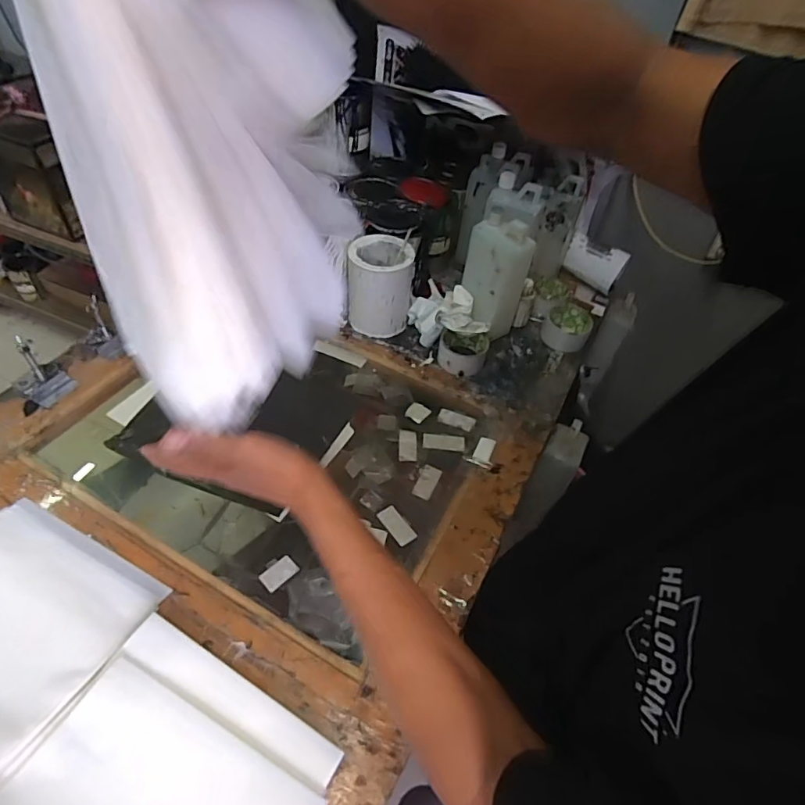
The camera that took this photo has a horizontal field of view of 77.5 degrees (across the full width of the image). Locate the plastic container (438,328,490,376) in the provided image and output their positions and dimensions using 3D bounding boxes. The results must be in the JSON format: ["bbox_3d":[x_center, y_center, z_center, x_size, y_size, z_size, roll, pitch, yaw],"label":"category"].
[{"bbox_3d":[0.103,-0.087,0.852,0.080,0.044,0.073,12,48,5],"label":"plastic container"}]

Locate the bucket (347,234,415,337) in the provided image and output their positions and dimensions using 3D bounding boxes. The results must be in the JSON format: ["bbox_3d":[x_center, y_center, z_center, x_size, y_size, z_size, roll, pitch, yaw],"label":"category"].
[{"bbox_3d":[-0.041,-0.205,0.896,0.106,0.140,0.113,3,48,-3],"label":"bucket"}]

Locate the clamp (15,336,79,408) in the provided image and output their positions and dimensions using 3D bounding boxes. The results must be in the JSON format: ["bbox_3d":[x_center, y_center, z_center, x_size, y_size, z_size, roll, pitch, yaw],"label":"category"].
[{"bbox_3d":[-0.550,-0.049,0.755,0.070,0.087,0.065,26,51,17],"label":"clamp"}]

